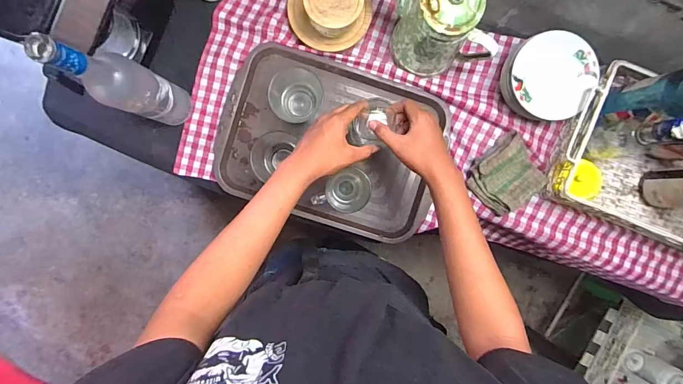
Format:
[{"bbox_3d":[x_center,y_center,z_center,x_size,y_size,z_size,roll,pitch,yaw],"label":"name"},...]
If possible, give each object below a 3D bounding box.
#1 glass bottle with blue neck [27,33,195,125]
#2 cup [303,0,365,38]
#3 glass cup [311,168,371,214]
[{"bbox_3d":[-0.317,-0.158,0.555,0.059,0.335,0.071,24,92,-3],"label":"glass bottle with blue neck"},{"bbox_3d":[-0.015,-0.333,0.667,0.099,0.105,0.107,0,92,-2],"label":"cup"},{"bbox_3d":[0.008,-0.003,0.660,0.069,0.138,0.062,9,92,-2],"label":"glass cup"}]

